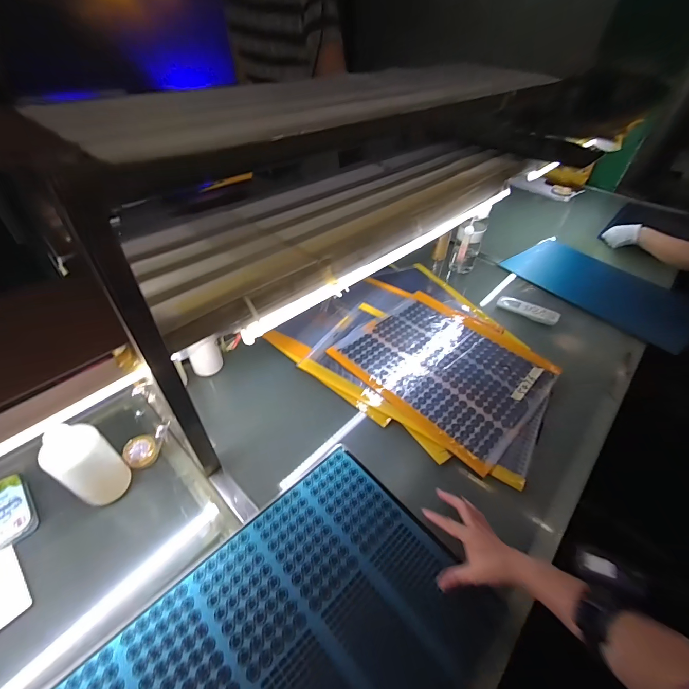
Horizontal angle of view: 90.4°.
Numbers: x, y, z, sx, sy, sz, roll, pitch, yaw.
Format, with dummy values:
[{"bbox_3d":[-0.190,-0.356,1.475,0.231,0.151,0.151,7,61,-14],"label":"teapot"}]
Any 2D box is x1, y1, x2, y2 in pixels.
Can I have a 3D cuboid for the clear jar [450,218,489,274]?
[{"bbox_3d":[0.391,-0.310,1.096,0.081,0.200,0.090,18,46,14],"label":"clear jar"}]

